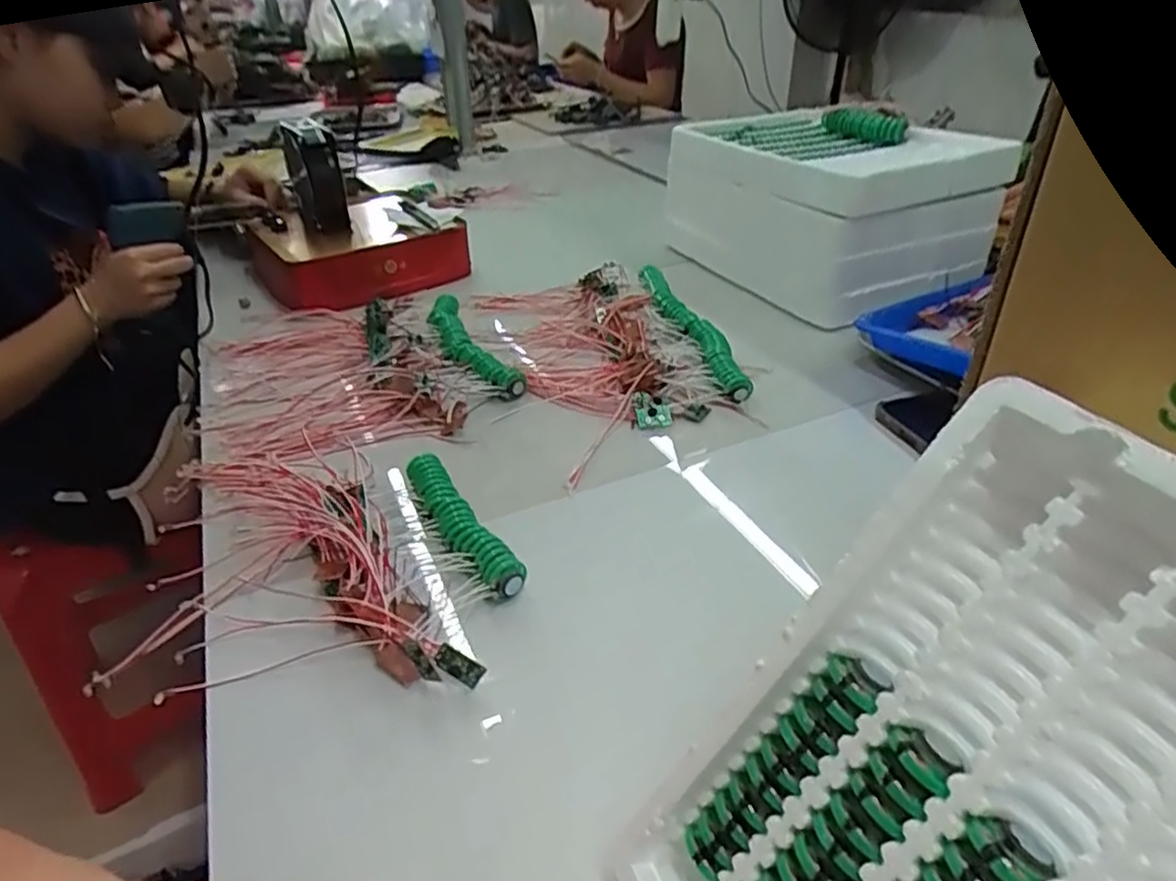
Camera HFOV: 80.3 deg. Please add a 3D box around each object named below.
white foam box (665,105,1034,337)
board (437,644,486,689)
[{"bbox_3d":[0.283,-0.290,0.860,0.208,0.171,0.356,-19,37,-22],"label":"white foam box"},{"bbox_3d":[-0.073,0.128,0.396,0.028,0.017,0.004,33,14,0],"label":"board"}]

